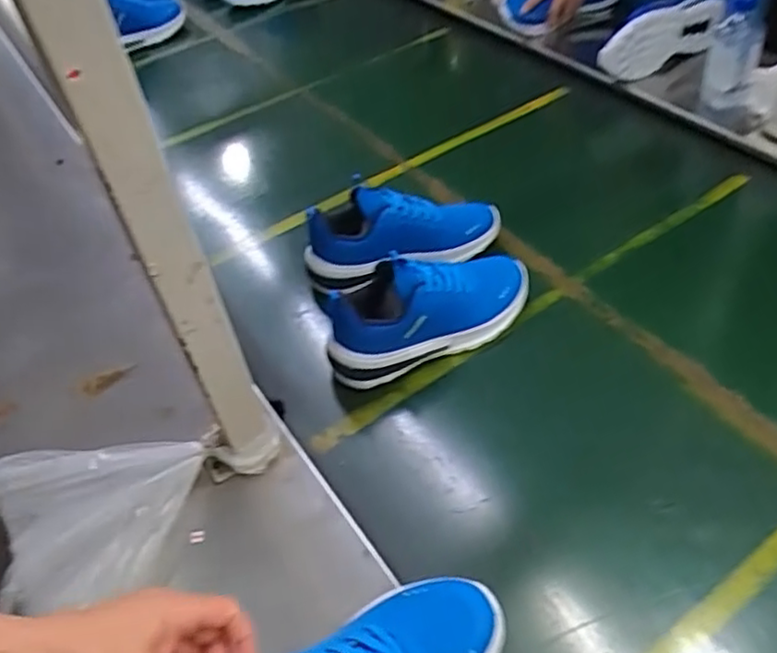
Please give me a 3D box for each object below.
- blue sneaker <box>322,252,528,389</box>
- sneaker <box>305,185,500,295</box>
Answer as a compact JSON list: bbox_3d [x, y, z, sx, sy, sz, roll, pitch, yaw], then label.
[{"bbox_3d":[0.049,-0.027,0.742,0.253,0.117,0.089,-21,48,-13],"label":"blue sneaker"},{"bbox_3d":[0.024,-0.120,0.820,0.258,0.093,0.084,-14,47,-7],"label":"sneaker"}]

